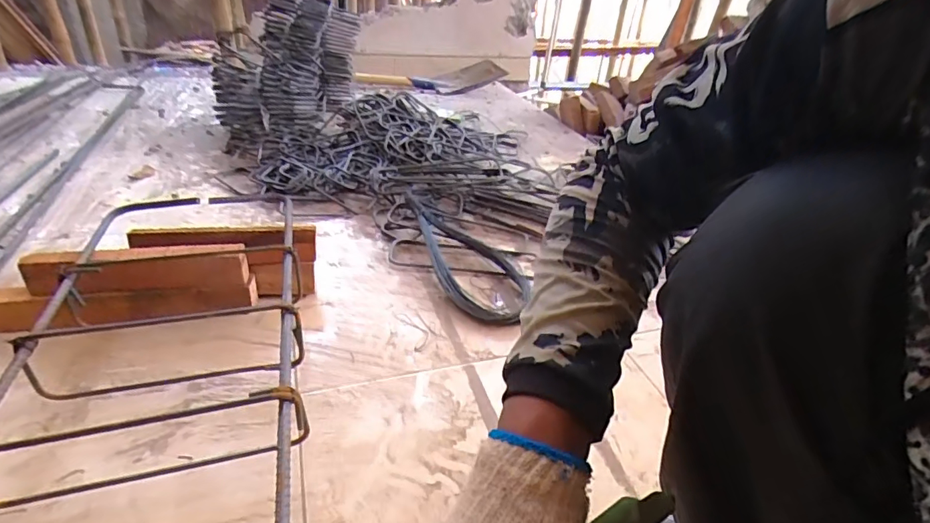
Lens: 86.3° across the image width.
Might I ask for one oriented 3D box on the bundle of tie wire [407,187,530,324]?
[{"bbox_3d":[-0.015,-0.036,0.993,0.159,0.029,0.465,-8,35,-21],"label":"bundle of tie wire"}]

